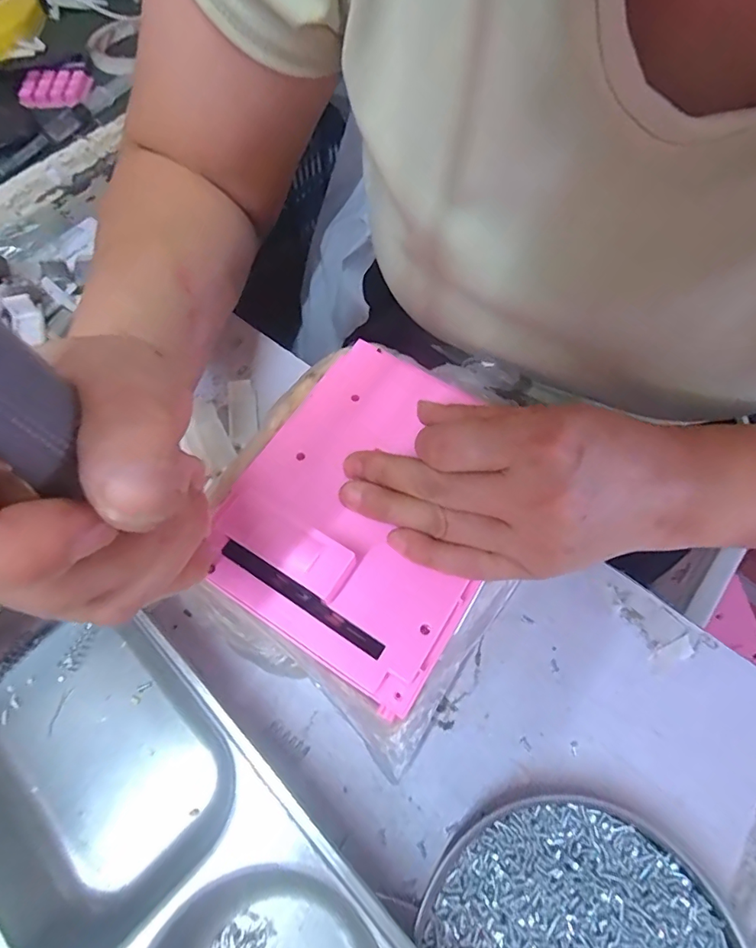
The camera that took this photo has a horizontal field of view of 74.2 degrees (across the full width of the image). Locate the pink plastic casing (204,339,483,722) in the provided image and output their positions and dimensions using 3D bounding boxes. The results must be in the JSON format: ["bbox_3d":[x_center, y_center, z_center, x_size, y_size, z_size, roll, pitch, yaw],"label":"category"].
[{"bbox_3d":[-0.003,0.010,0.245,0.122,0.027,0.154,28,66,10],"label":"pink plastic casing"}]

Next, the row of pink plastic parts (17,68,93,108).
[{"bbox_3d":[-0.304,-0.365,0.473,0.059,0.010,0.049,-6,64,-6],"label":"row of pink plastic parts"}]

